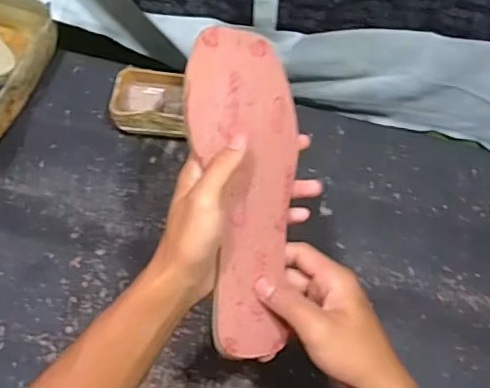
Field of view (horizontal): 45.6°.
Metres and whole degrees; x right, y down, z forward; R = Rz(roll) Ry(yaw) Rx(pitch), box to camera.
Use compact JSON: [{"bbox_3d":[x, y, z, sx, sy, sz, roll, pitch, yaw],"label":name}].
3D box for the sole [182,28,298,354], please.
[{"bbox_3d":[0.000,-0.001,0.431,0.083,0.010,0.236,-1,91,-22],"label":"sole"}]

